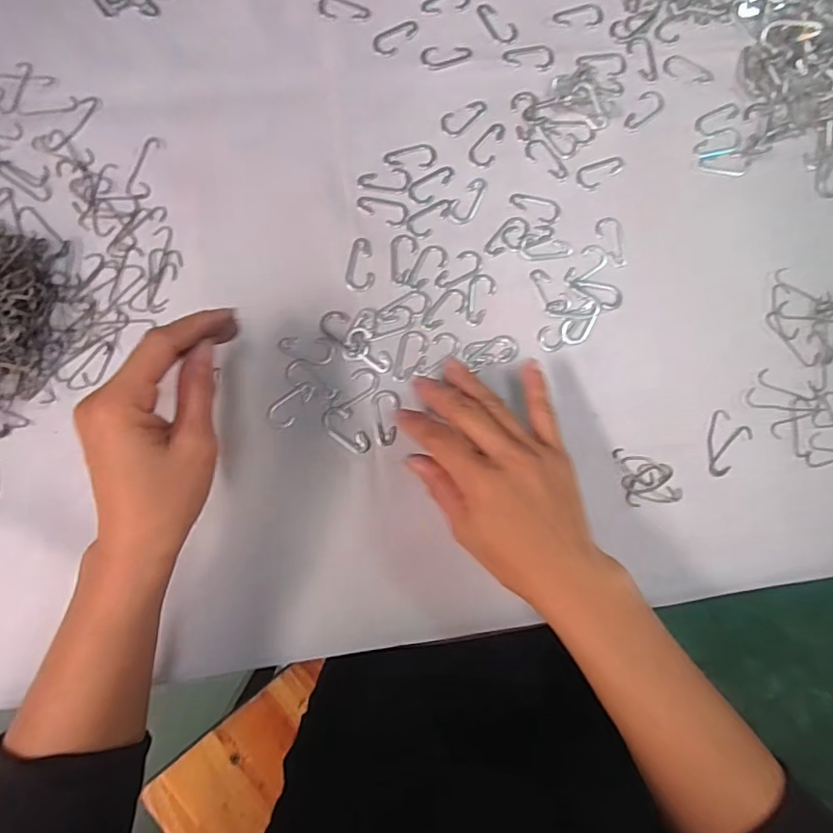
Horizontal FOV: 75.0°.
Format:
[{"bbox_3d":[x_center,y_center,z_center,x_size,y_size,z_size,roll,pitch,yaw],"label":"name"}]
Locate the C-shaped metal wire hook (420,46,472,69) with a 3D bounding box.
[{"bbox_3d":[0.022,-0.261,0.394,0.037,0.004,0.018,-2,85,-2],"label":"C-shaped metal wire hook"}]

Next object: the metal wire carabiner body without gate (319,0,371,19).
[{"bbox_3d":[-0.052,-0.298,0.395,0.036,0.004,0.017,0,85,-2],"label":"metal wire carabiner body without gate"}]

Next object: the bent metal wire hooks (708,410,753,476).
[{"bbox_3d":[0.208,0.018,0.371,0.029,0.004,0.040,38,84,2],"label":"bent metal wire hooks"}]

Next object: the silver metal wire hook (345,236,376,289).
[{"bbox_3d":[-0.038,-0.105,0.373,0.019,0.004,0.037,2,85,-2],"label":"silver metal wire hook"}]

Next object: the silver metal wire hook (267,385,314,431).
[{"bbox_3d":[-0.082,-0.007,0.362,0.036,0.004,0.018,-41,87,-5],"label":"silver metal wire hook"}]

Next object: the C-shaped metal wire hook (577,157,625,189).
[{"bbox_3d":[0.133,-0.177,0.392,0.037,0.004,0.017,-30,86,-5],"label":"C-shaped metal wire hook"}]

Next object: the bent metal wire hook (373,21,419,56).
[{"bbox_3d":[-0.014,-0.275,0.393,0.036,0.004,0.018,-29,86,-5],"label":"bent metal wire hook"}]

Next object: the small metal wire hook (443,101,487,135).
[{"bbox_3d":[0.034,-0.217,0.390,0.037,0.004,0.018,-43,88,-5],"label":"small metal wire hook"}]

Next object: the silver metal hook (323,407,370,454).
[{"bbox_3d":[-0.046,0.009,0.360,0.038,0.004,0.018,43,85,2],"label":"silver metal hook"}]

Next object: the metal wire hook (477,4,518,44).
[{"bbox_3d":[0.061,-0.291,0.400,0.018,0.004,0.036,-31,87,-5],"label":"metal wire hook"}]

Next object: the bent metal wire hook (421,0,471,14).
[{"bbox_3d":[0.022,-0.307,0.399,0.037,0.004,0.020,-10,85,-3],"label":"bent metal wire hook"}]

